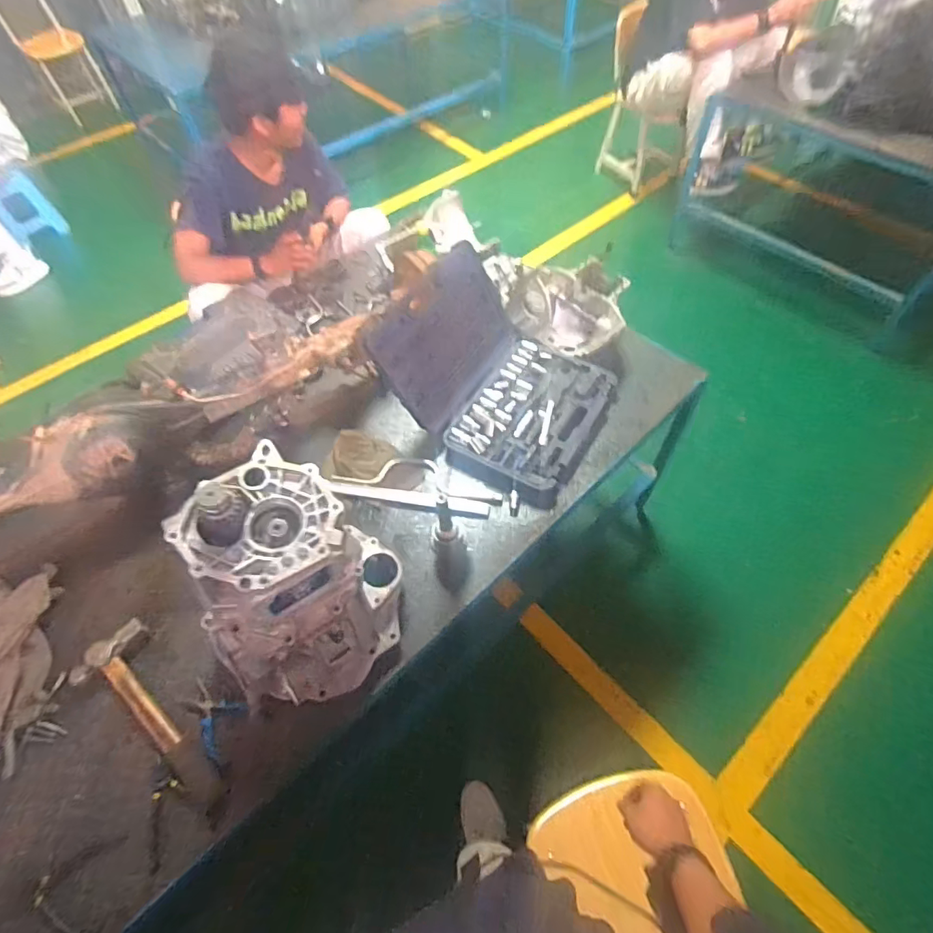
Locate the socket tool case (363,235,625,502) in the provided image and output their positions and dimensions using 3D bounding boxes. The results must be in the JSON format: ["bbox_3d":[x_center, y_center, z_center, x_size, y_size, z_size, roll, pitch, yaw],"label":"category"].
[{"bbox_3d":[0.088,-0.217,1.134,0.466,0.245,0.397,33,63,21],"label":"socket tool case"}]

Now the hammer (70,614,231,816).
[{"bbox_3d":[-0.518,0.419,0.848,0.368,0.039,0.121,36,64,22],"label":"hammer"}]

